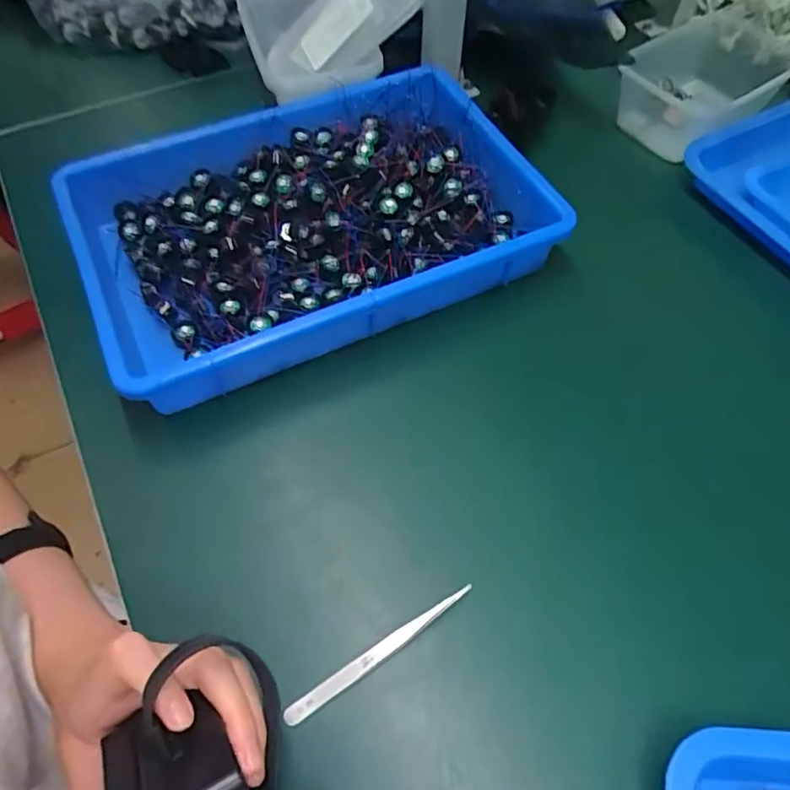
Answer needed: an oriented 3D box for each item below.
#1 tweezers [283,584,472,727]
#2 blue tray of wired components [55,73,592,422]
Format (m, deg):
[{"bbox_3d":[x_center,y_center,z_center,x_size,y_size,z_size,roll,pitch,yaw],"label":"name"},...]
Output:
[{"bbox_3d":[-0.008,0.154,0.357,0.130,0.017,0.010,-30,64,-17],"label":"tweezers"},{"bbox_3d":[-0.067,-0.141,0.497,0.355,0.072,0.236,-23,62,-13],"label":"blue tray of wired components"}]

